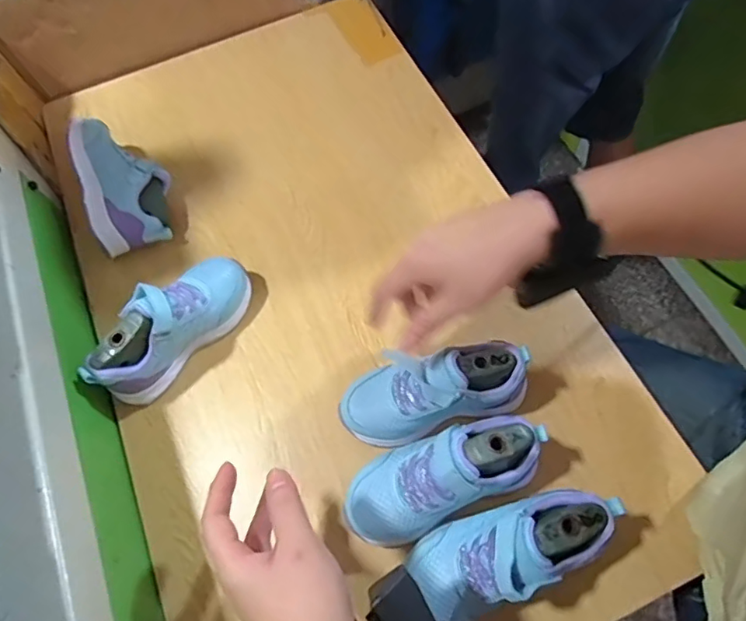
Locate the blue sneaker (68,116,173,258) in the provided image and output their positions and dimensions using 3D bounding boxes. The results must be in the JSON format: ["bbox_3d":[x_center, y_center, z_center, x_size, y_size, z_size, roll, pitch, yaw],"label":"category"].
[{"bbox_3d":[-0.274,-0.138,0.600,0.081,0.078,0.140,-20,65,-7],"label":"blue sneaker"}]

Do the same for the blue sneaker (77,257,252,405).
[{"bbox_3d":[-0.191,0.013,0.523,0.058,0.081,0.169,37,71,18],"label":"blue sneaker"}]

